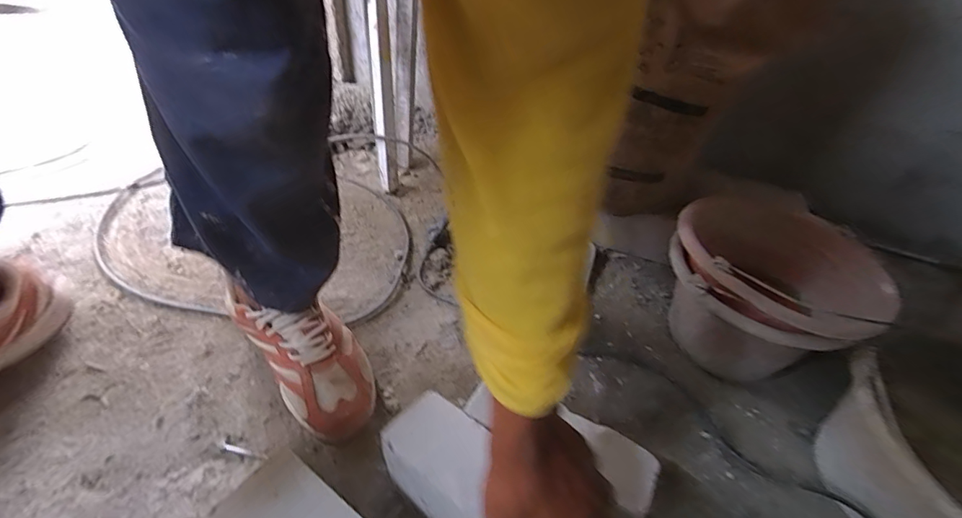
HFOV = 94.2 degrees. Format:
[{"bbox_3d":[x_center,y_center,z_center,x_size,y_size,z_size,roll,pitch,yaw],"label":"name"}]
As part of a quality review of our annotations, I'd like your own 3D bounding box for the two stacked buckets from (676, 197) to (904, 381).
[{"bbox_3d":[0.379,0.051,0.635,0.243,0.201,0.234,4,45,-4],"label":"two stacked buckets"}]

